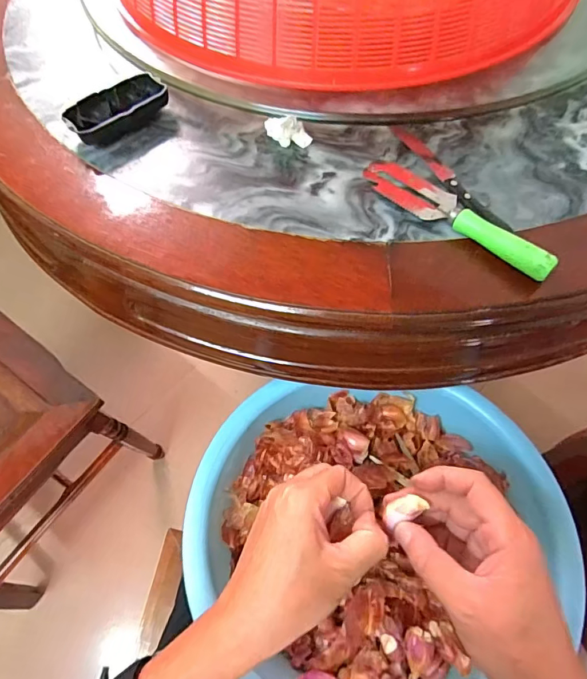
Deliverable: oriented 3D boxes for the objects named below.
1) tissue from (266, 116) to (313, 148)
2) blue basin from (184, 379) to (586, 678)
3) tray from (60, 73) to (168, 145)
[{"bbox_3d":[-0.005,-0.219,0.465,0.047,0.030,0.024,-3,62,-1],"label":"tissue"},{"bbox_3d":[0.073,0.185,0.421,0.335,0.102,0.309,0,62,0],"label":"blue basin"},{"bbox_3d":[-0.185,-0.247,0.478,0.044,0.023,0.107,41,70,19],"label":"tray"}]

